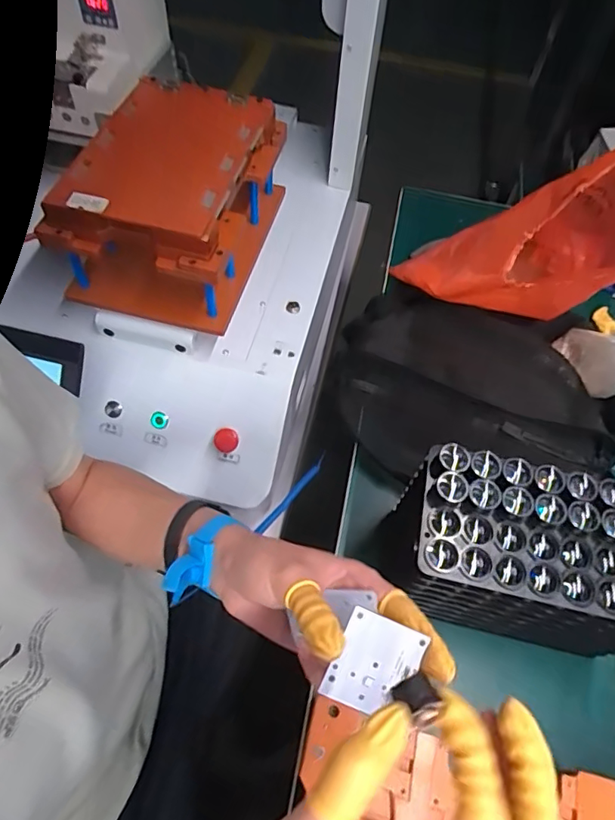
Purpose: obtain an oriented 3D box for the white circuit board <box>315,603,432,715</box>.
[{"bbox_3d":[0.033,0.130,0.263,0.041,0.004,0.045,26,83,-4],"label":"white circuit board"}]

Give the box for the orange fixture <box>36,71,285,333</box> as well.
[{"bbox_3d":[-0.150,-0.241,0.607,0.175,0.140,0.254,14,58,5],"label":"orange fixture"}]

